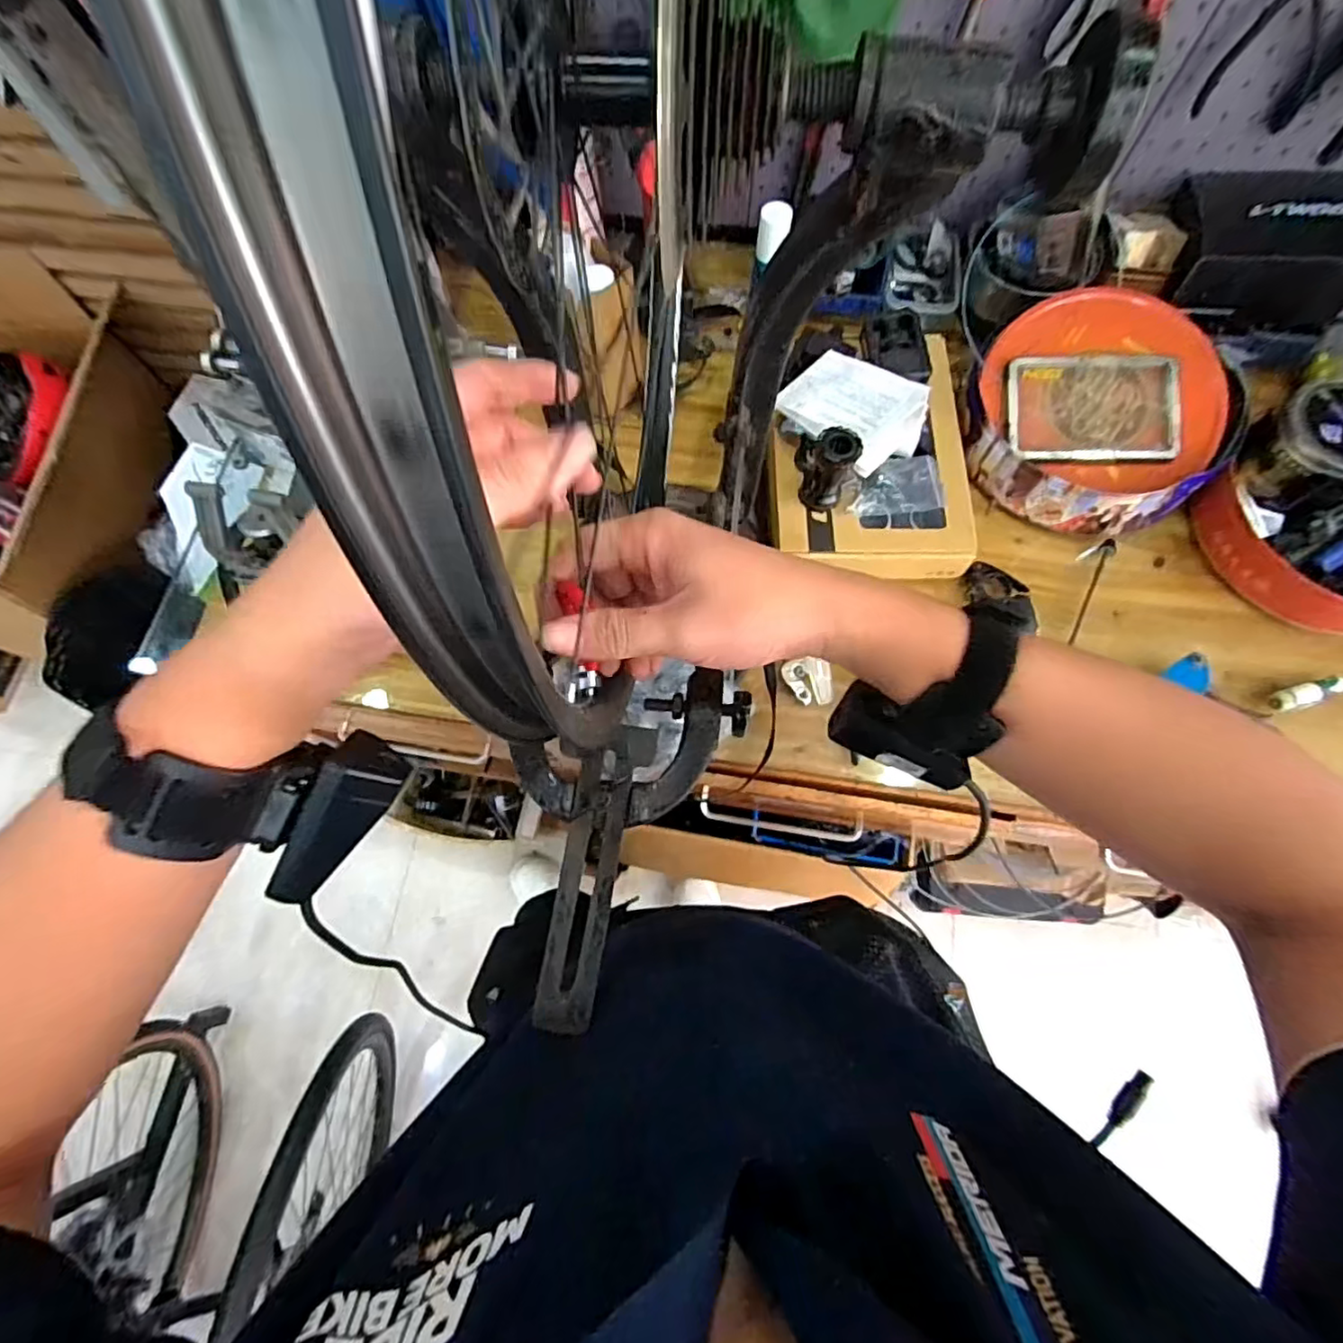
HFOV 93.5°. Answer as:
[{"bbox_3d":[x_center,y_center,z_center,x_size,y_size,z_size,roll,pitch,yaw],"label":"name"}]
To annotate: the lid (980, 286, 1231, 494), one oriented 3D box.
[{"bbox_3d":[0.498,-0.321,0.730,0.255,0.041,0.215,0,92,6],"label":"lid"}]

